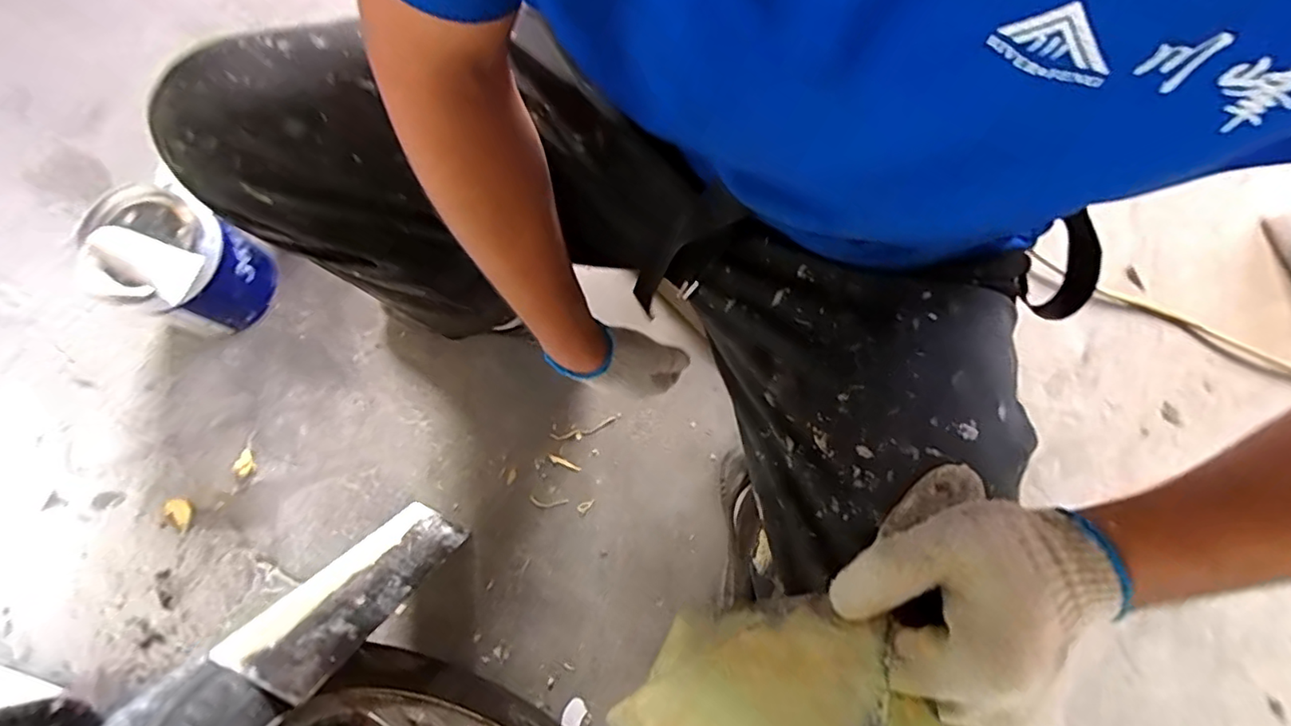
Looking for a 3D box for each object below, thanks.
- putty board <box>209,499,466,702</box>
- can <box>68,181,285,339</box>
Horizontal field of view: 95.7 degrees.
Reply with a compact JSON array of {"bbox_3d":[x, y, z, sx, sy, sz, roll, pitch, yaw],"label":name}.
[{"bbox_3d":[-0.294,0.229,0.617,0.089,0.296,0.013,21,103,4],"label":"putty board"},{"bbox_3d":[-0.593,-0.128,0.742,0.168,0.150,0.148,17,78,3],"label":"can"}]

